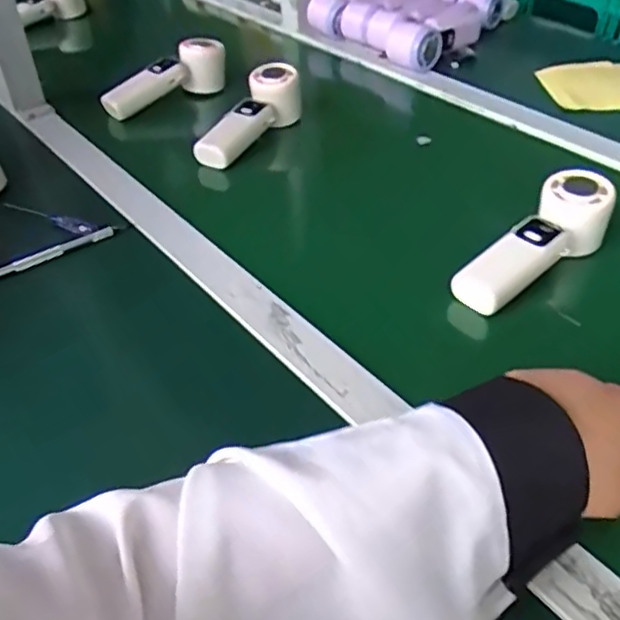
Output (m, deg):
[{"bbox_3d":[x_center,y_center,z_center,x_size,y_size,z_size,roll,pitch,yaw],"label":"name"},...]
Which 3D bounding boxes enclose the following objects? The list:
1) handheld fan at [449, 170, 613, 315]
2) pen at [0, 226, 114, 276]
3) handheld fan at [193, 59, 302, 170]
[{"bbox_3d":[0.185,-0.057,0.515,0.159,0.051,0.052,-32,48,-32],"label":"handheld fan"},{"bbox_3d":[-0.227,-0.049,0.552,0.115,0.012,0.007,-26,45,-27],"label":"pen"},{"bbox_3d":[-0.068,-0.210,0.717,0.050,0.057,0.159,25,61,26],"label":"handheld fan"}]

